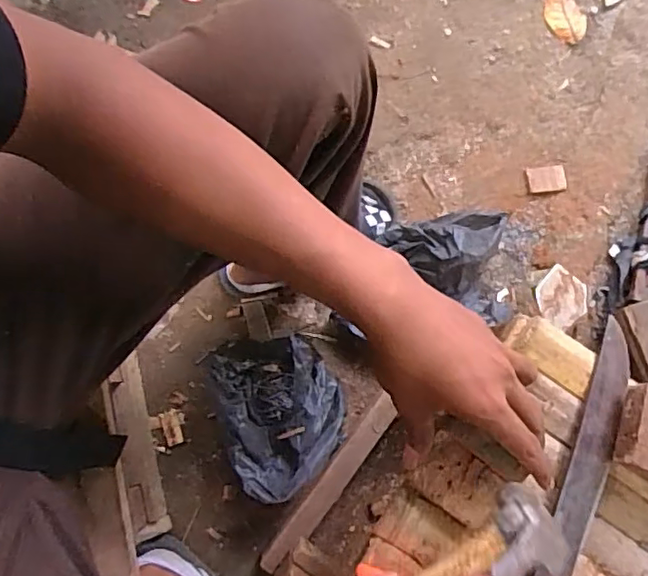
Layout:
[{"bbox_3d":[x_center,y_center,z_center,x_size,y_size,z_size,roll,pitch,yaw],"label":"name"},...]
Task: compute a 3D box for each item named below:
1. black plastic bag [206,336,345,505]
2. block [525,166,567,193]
[{"bbox_3d":[-0.057,0.165,0.781,0.162,0.103,0.207,-18,82,-3],"label":"black plastic bag"},{"bbox_3d":[0.349,-0.170,0.895,0.063,0.007,0.040,-8,82,-2],"label":"block"}]

